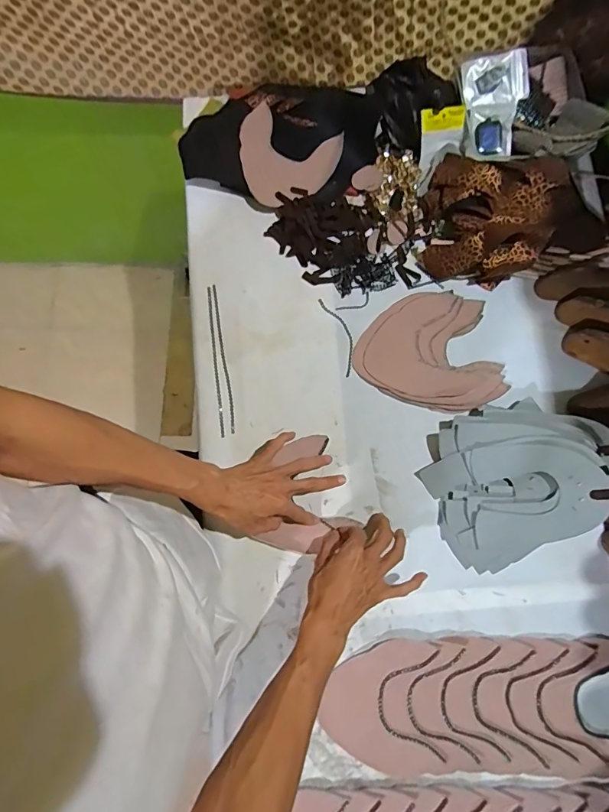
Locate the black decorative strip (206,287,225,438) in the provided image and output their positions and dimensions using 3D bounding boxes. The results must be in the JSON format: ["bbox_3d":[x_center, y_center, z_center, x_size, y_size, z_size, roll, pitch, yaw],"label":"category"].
[{"bbox_3d":[-0.136,-0.069,0.657,0.008,0.010,0.232,-7,79,-1],"label":"black decorative strip"}]

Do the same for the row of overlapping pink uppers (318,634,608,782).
[{"bbox_3d":[0.229,0.403,0.577,0.390,0.005,0.167,0,79,0],"label":"row of overlapping pink uppers"}]

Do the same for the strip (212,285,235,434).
[{"bbox_3d":[-0.123,-0.073,0.657,0.008,0.009,0.231,-9,79,-2],"label":"strip"}]

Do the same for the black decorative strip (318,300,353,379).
[{"bbox_3d":[0.057,-0.110,0.672,0.029,0.005,0.130,-18,79,-3],"label":"black decorative strip"}]

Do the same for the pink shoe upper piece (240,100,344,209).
[{"bbox_3d":[-0.033,-0.394,0.696,0.154,0.010,0.155,22,82,-4],"label":"pink shoe upper piece"}]

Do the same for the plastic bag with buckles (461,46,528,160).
[{"bbox_3d":[0.303,-0.473,0.685,0.101,0.020,0.154,-4,97,5],"label":"plastic bag with buckles"}]

